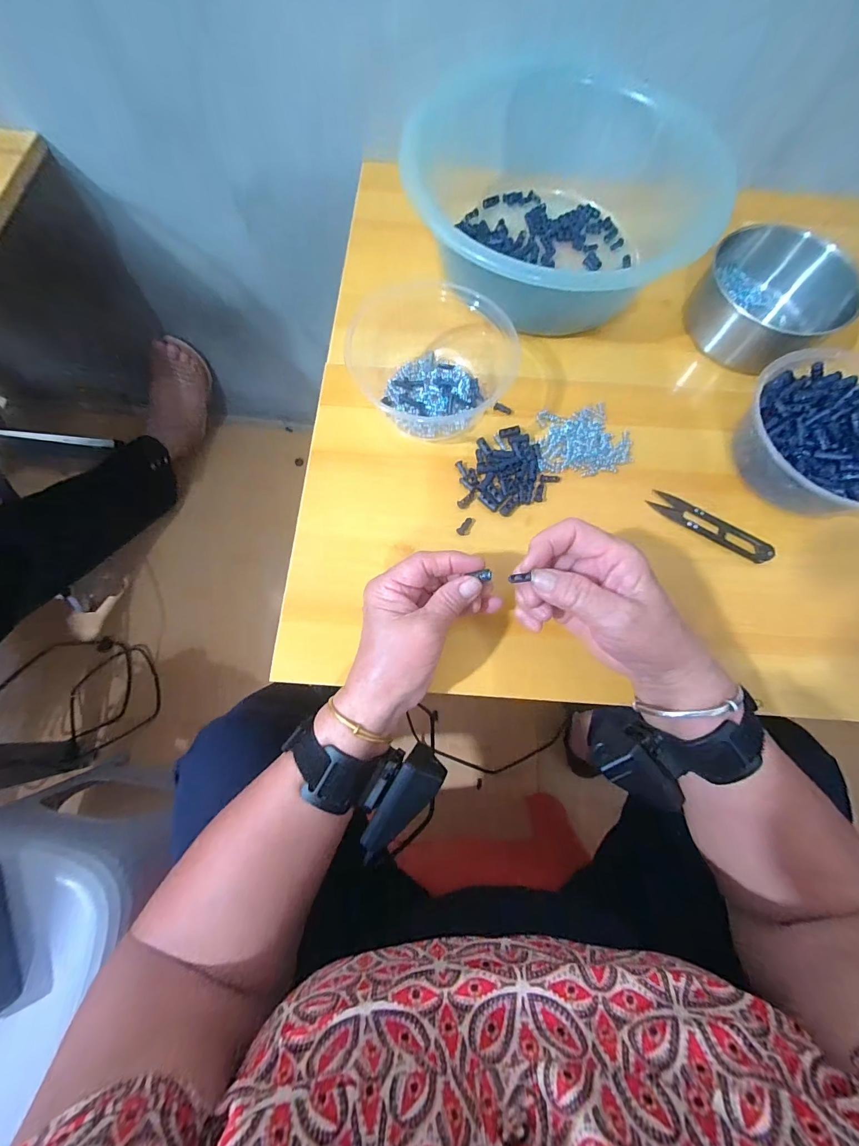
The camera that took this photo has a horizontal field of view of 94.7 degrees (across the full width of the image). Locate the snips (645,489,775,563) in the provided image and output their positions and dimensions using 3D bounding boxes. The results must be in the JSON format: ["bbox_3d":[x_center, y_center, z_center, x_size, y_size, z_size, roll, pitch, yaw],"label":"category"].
[{"bbox_3d":[0.230,-0.039,0.324,0.097,0.009,0.020,36,75,8],"label":"snips"}]

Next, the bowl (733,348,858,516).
[{"bbox_3d":[0.323,-0.104,0.325,0.132,0.059,0.144,1,73,-3],"label":"bowl"}]

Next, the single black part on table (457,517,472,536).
[{"bbox_3d":[0.029,-0.039,0.325,0.007,0.004,0.018,30,74,7],"label":"single black part on table"}]

